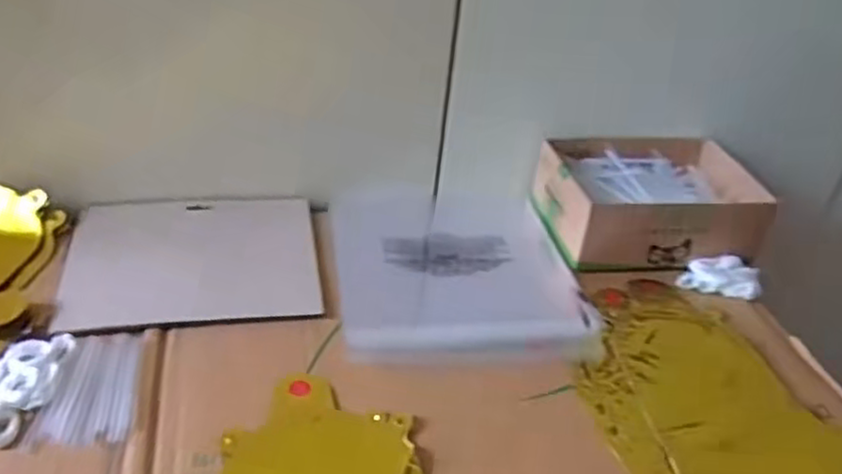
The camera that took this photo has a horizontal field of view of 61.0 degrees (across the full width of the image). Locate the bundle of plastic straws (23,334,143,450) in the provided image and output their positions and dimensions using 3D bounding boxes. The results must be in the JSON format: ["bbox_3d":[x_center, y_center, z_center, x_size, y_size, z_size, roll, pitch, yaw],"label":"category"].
[{"bbox_3d":[-0.223,0.099,0.484,0.059,0.009,0.092,-1,39,-11],"label":"bundle of plastic straws"}]

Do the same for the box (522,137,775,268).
[{"bbox_3d":[0.215,-0.040,0.679,0.192,0.058,0.145,-4,39,-14],"label":"box"}]

